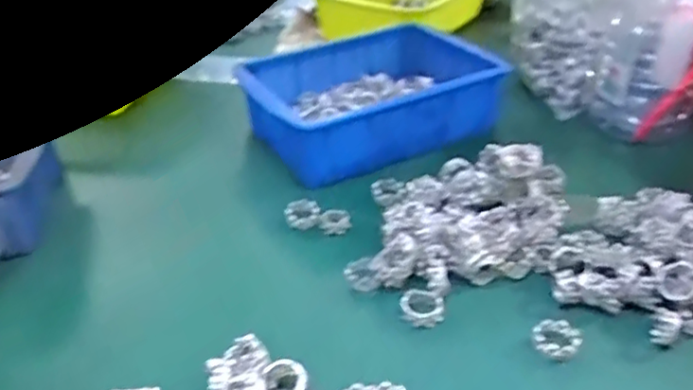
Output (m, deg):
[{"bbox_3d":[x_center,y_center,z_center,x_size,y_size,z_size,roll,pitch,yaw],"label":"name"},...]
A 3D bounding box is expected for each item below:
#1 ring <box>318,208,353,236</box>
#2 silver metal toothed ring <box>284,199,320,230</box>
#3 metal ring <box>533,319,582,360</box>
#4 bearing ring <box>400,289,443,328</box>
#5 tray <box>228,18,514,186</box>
[{"bbox_3d":[-0.010,0.023,0.542,0.027,0.012,0.020,-4,33,-3],"label":"ring"},{"bbox_3d":[-0.038,0.016,0.553,0.030,0.008,0.030,-1,33,1],"label":"silver metal toothed ring"},{"bbox_3d":[0.138,0.094,0.423,0.029,0.010,0.028,-1,33,1],"label":"metal ring"},{"bbox_3d":[0.053,0.079,0.453,0.028,0.011,0.028,-1,33,1],"label":"bearing ring"},{"bbox_3d":[0.023,-0.104,0.674,0.238,0.065,0.176,-15,35,-19],"label":"tray"}]

